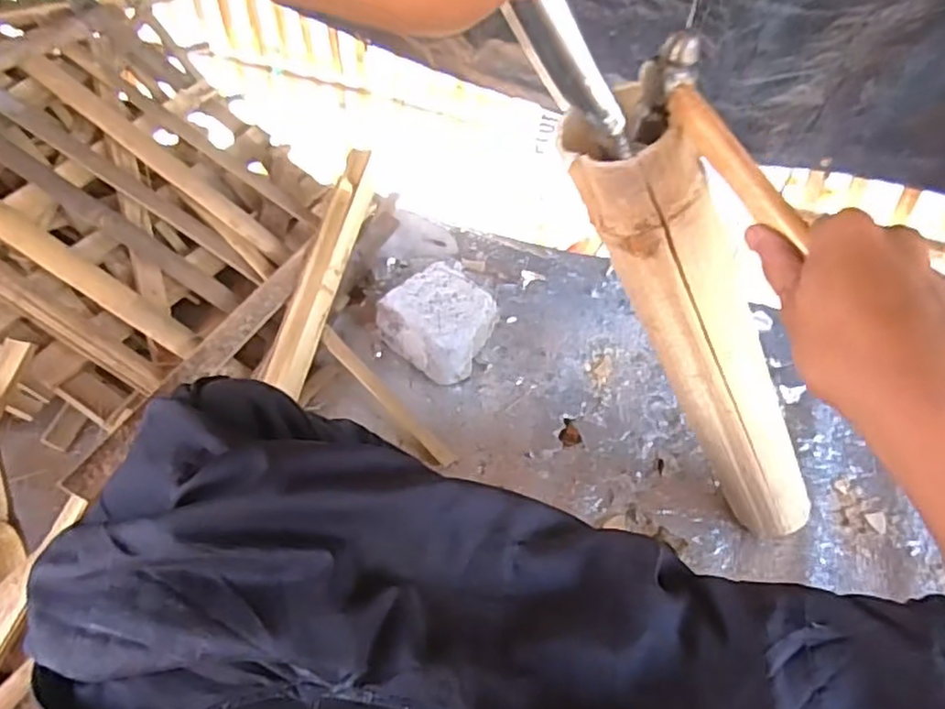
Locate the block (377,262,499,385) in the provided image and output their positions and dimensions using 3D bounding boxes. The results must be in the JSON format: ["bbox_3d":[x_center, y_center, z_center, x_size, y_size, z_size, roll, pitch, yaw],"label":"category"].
[{"bbox_3d":[-0.041,-0.040,0.887,0.128,0.088,0.118,33,54,24],"label":"block"}]

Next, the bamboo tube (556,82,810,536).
[{"bbox_3d":[0.211,0.014,0.587,0.082,0.528,0.060,-18,44,22],"label":"bamboo tube"}]

